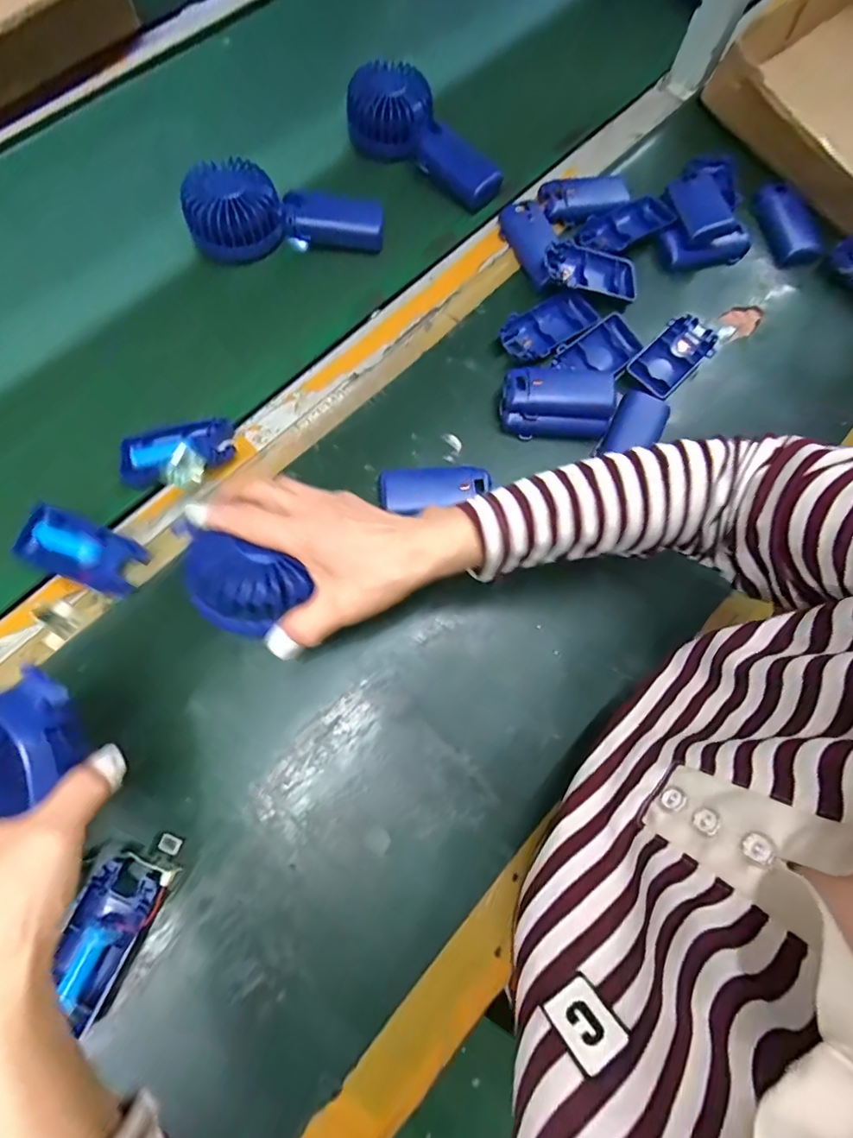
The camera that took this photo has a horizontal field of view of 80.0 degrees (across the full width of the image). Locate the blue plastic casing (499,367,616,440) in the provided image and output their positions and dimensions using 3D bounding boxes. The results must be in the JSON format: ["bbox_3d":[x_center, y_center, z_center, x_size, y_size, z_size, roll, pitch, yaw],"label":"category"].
[{"bbox_3d":[0.112,-0.145,0.436,0.092,0.025,0.056,0,73,-1],"label":"blue plastic casing"}]

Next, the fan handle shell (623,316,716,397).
[{"bbox_3d":[0.227,-0.195,0.469,0.047,0.022,0.090,40,76,10],"label":"fan handle shell"}]

